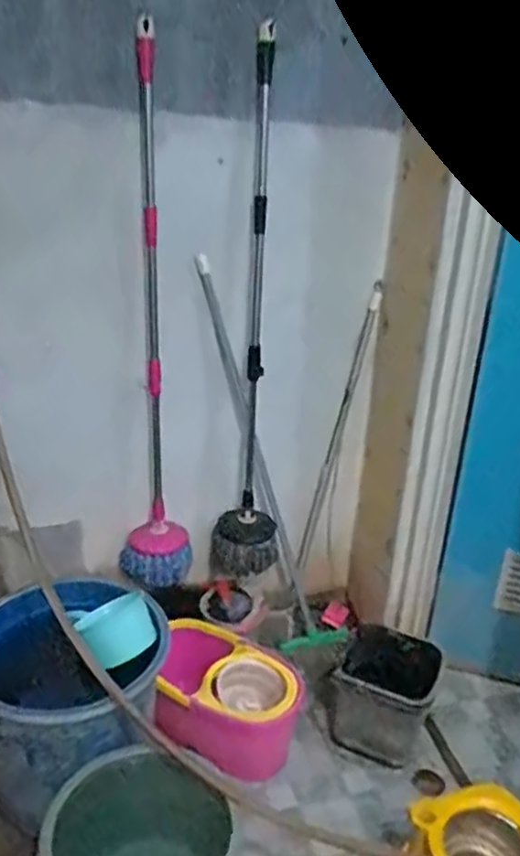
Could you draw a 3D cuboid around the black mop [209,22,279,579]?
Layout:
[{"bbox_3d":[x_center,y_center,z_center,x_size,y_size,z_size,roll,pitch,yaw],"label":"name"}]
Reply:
[{"bbox_3d":[-0.017,-0.236,1.779,0.185,1.379,0.167,3,24,1],"label":"black mop"}]

